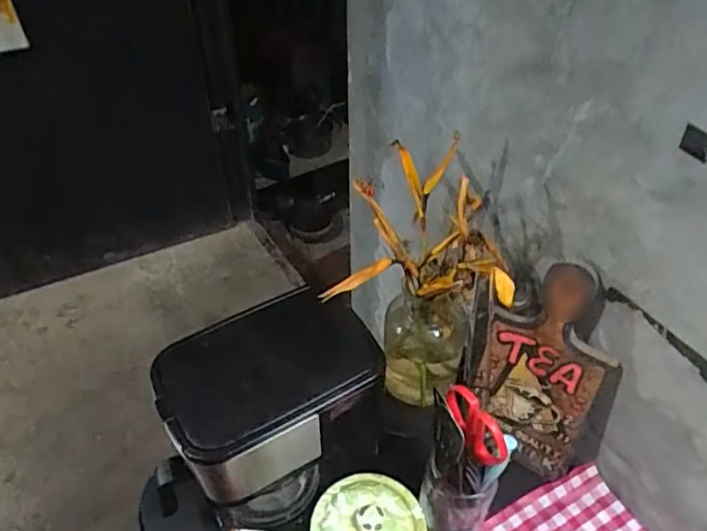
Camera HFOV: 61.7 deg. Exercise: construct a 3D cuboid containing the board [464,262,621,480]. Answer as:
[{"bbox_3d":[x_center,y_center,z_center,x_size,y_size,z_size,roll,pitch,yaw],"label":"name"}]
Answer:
[{"bbox_3d":[0.213,0.127,0.683,0.159,0.270,0.028,14,28,23],"label":"board"}]

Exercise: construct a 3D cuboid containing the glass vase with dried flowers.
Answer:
[{"bbox_3d":[0.081,0.035,0.733,0.172,0.331,0.210,7,45,7],"label":"glass vase with dried flowers"}]

